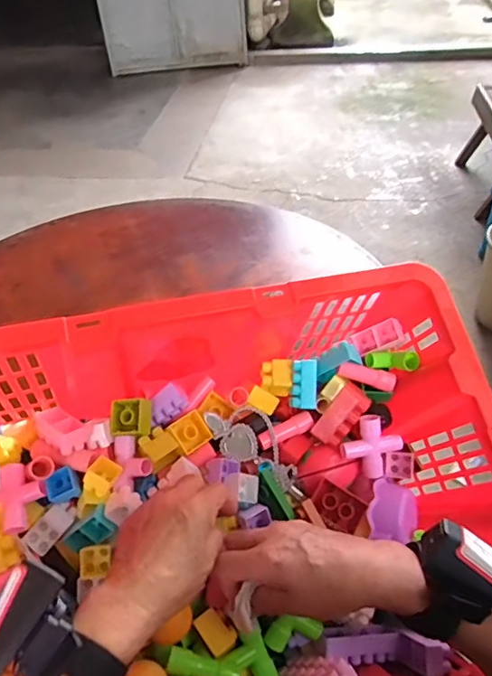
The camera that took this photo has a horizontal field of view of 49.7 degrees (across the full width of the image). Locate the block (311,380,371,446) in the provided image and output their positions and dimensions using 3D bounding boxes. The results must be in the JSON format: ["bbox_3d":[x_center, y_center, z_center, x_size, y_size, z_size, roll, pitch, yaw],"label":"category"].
[{"bbox_3d":[0.092,0.074,0.508,0.062,0.021,0.025,-54,50,12],"label":"block"}]

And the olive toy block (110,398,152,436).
[{"bbox_3d":[-0.106,0.074,0.497,0.035,0.022,0.033,-11,73,18],"label":"olive toy block"}]

